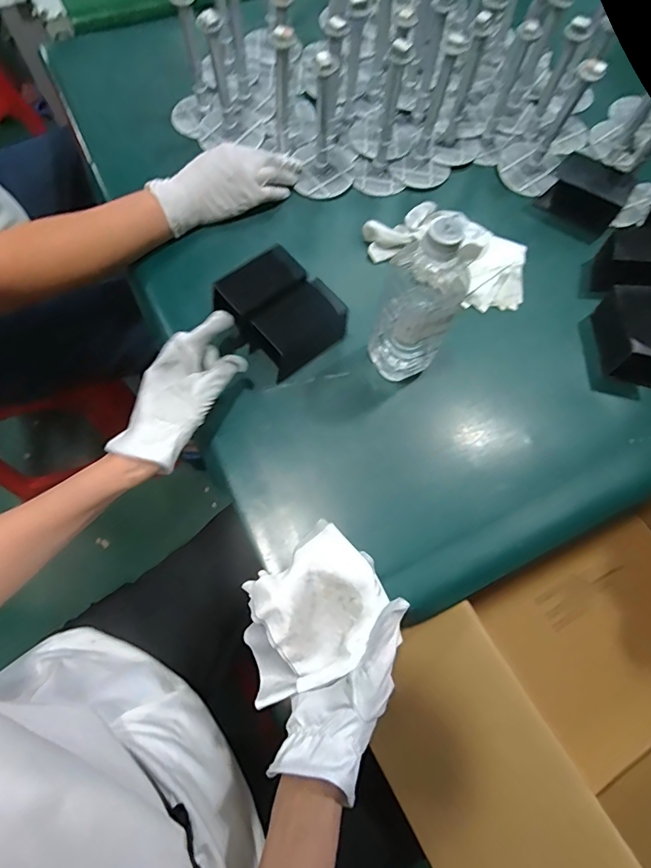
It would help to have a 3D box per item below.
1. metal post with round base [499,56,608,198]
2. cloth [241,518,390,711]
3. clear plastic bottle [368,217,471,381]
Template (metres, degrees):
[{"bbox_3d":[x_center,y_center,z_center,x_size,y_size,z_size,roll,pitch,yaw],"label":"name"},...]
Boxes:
[{"bbox_3d":[0.299,-0.414,0.608,0.079,0.149,0.083,15,69,3],"label":"metal post with round base"},{"bbox_3d":[-0.018,0.160,0.408,0.136,0.042,0.107,-37,75,-15],"label":"cloth"},{"bbox_3d":[0.088,-0.115,0.450,0.071,0.198,0.059,20,69,5],"label":"clear plastic bottle"}]

